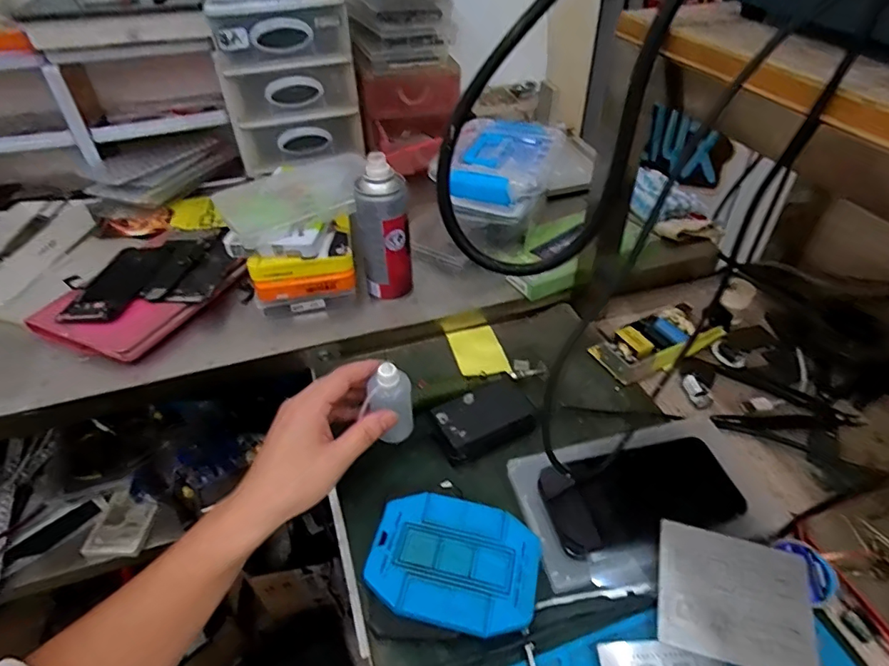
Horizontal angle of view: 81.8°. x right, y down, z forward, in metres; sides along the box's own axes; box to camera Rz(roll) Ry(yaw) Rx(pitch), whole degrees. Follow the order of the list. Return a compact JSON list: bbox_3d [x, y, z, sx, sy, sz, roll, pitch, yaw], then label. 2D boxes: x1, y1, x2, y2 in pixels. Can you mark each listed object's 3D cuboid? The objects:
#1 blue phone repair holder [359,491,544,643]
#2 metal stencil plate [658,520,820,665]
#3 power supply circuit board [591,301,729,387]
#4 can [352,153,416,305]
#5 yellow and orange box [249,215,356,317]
[{"bbox_3d":[0.008,0.163,0.368,0.116,0.016,0.087,8,43,11],"label":"blue phone repair holder"},{"bbox_3d":[0.197,0.180,0.348,0.099,0.004,0.078,13,57,8],"label":"metal stencil plate"},{"bbox_3d":[0.223,0.011,0.536,0.127,0.022,0.062,-22,46,-21],"label":"power supply circuit board"},{"bbox_3d":[-0.064,-0.109,0.534,0.056,0.155,0.053,-1,42,1],"label":"can"},{"bbox_3d":[-0.153,-0.072,0.565,0.107,0.087,0.073,-9,43,-9],"label":"yellow and orange box"}]

